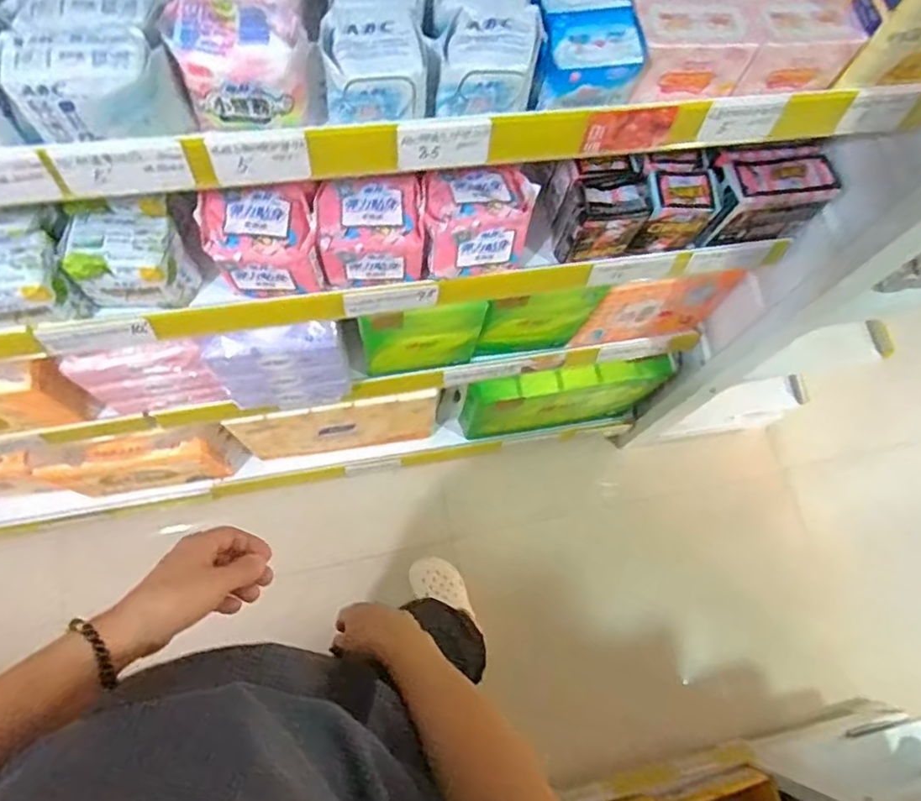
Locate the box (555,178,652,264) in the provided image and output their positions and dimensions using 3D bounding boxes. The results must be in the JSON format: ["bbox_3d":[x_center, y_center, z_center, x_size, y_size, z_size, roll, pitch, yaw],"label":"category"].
[{"bbox_3d":[0.158,-0.206,0.703,0.092,0.085,0.056,-8,69,-3],"label":"box"}]

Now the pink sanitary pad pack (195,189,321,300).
[{"bbox_3d":[-0.209,-0.169,0.664,0.116,0.079,0.091,-10,69,-3],"label":"pink sanitary pad pack"}]

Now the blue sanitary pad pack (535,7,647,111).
[{"bbox_3d":[0.100,-0.263,0.478,0.079,0.048,0.064,-1,69,0],"label":"blue sanitary pad pack"}]

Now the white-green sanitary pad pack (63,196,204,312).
[{"bbox_3d":[-0.341,-0.153,0.654,0.113,0.088,0.092,-6,69,-2],"label":"white-green sanitary pad pack"}]

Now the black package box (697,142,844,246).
[{"bbox_3d":[0.359,-0.249,0.739,0.150,0.088,0.085,-5,69,-1],"label":"black package box"}]

